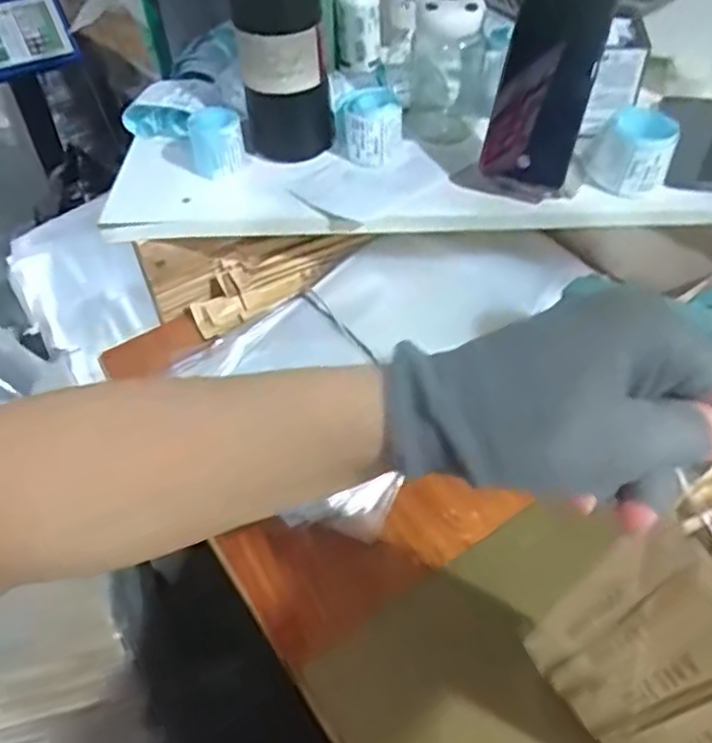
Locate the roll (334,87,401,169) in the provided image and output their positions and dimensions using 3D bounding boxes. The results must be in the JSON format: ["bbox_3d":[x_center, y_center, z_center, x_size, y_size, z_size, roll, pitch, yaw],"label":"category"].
[{"bbox_3d":[0.012,-0.242,0.687,0.065,0.053,0.065,-1,48,1],"label":"roll"}]

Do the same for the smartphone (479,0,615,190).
[{"bbox_3d":[0.161,-0.245,0.595,0.076,0.159,0.014,17,26,13],"label":"smartphone"}]

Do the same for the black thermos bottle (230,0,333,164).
[{"bbox_3d":[-0.069,-0.295,0.639,0.081,0.227,0.071,-6,48,-3],"label":"black thermos bottle"}]

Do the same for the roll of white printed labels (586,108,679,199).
[{"bbox_3d":[0.249,-0.200,0.632,0.071,0.056,0.077,8,49,9],"label":"roll of white printed labels"}]

